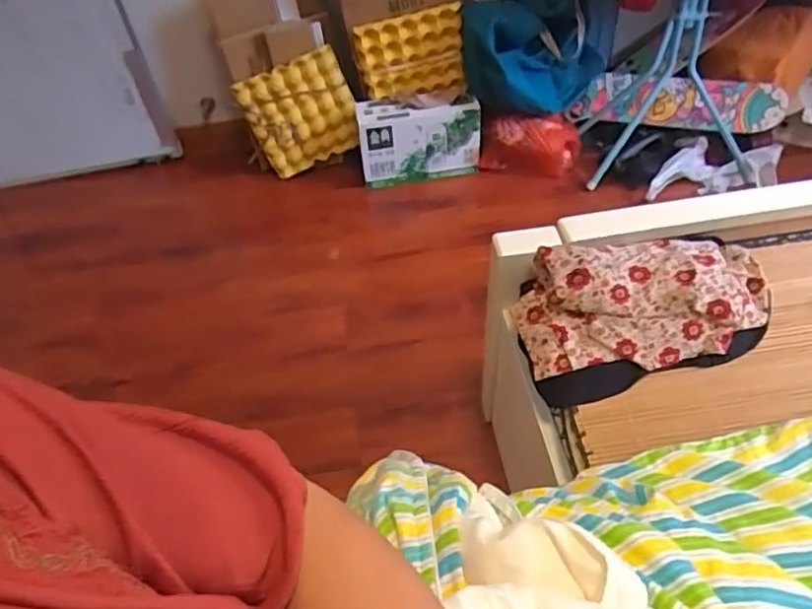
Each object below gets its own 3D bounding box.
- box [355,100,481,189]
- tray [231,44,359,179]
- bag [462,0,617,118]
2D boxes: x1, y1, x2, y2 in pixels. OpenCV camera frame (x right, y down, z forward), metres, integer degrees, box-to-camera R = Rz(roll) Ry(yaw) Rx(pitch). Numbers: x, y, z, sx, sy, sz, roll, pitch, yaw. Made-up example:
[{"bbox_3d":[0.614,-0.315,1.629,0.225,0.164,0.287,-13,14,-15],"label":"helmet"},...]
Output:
[{"bbox_3d":[0.036,-0.447,1.729,0.322,0.218,0.101,-7,48,-1],"label":"box"},{"bbox_3d":[-0.288,-0.525,1.741,0.288,0.281,0.060,-20,37,7],"label":"tray"},{"bbox_3d":[0.348,-0.669,1.663,0.369,0.332,0.213,9,50,13],"label":"bag"}]

